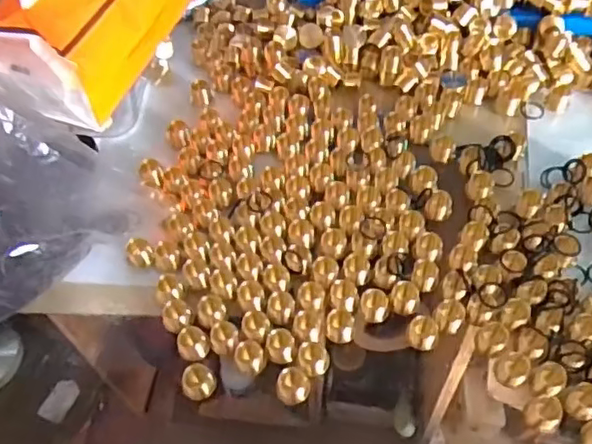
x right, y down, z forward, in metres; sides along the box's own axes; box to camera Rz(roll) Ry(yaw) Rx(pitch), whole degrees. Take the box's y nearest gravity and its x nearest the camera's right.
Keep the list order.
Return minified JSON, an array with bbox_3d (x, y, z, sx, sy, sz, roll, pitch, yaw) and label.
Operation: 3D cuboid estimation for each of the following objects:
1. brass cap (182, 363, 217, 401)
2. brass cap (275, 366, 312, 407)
[{"bbox_3d":[-0.063,0.104,0.394,0.021,0.017,0.018,-17,57,-8],"label":"brass cap"},{"bbox_3d":[-0.002,0.105,0.391,0.021,0.016,0.020,-2,56,2],"label":"brass cap"}]

